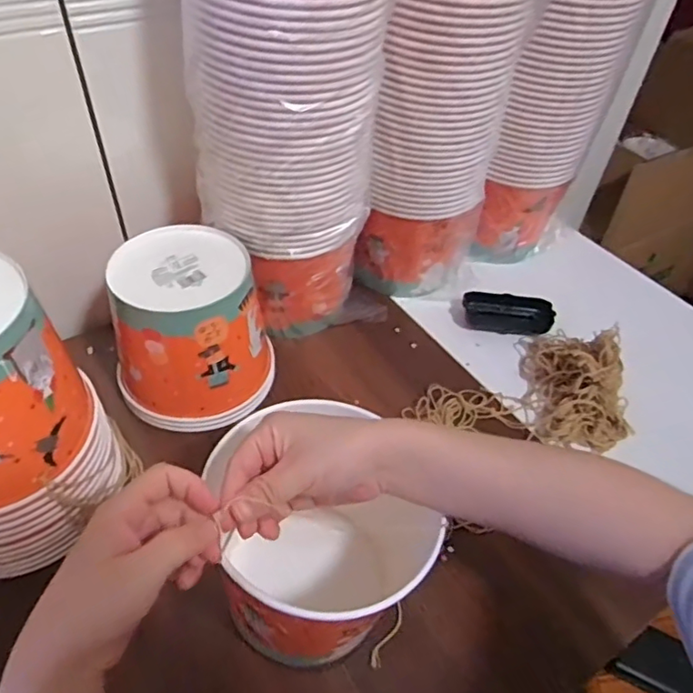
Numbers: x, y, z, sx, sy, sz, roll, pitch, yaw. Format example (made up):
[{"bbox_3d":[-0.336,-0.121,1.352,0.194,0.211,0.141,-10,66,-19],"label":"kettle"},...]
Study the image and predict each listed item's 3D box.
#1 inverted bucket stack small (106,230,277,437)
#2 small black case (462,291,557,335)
[{"bbox_3d":[-0.153,-0.018,0.580,0.151,0.144,0.145,-8,49,-12],"label":"inverted bucket stack small"},{"bbox_3d":[0.203,-0.044,0.723,0.108,0.026,0.049,6,48,1],"label":"small black case"}]

